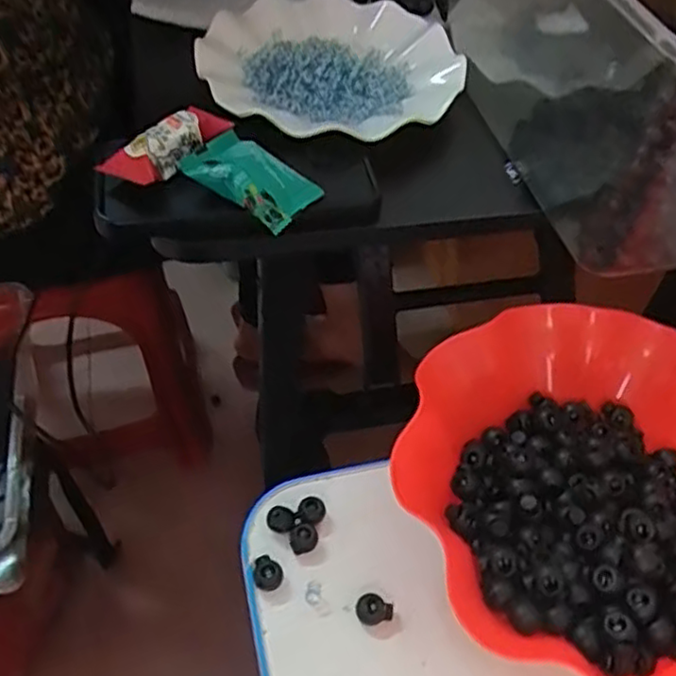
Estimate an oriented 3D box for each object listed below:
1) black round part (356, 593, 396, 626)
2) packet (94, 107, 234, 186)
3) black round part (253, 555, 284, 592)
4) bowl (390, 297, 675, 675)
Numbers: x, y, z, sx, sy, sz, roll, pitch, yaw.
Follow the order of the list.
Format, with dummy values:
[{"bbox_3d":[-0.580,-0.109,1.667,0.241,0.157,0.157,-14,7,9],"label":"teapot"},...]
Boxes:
[{"bbox_3d":[0.019,0.142,0.360,0.019,0.007,0.015,16,52,9],"label":"black round part"},{"bbox_3d":[-0.098,-0.110,0.402,0.076,0.034,0.025,-32,60,-26],"label":"packet"},{"bbox_3d":[-0.037,0.126,0.369,0.015,0.010,0.017,-4,52,-7],"label":"black round part"},{"bbox_3d":[0.143,0.086,0.377,0.214,0.063,0.213,2,51,-2],"label":"bowl"}]

